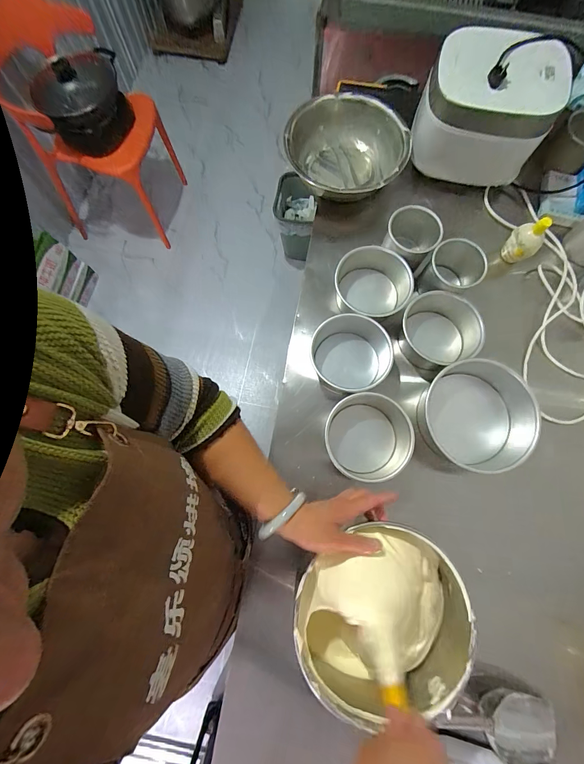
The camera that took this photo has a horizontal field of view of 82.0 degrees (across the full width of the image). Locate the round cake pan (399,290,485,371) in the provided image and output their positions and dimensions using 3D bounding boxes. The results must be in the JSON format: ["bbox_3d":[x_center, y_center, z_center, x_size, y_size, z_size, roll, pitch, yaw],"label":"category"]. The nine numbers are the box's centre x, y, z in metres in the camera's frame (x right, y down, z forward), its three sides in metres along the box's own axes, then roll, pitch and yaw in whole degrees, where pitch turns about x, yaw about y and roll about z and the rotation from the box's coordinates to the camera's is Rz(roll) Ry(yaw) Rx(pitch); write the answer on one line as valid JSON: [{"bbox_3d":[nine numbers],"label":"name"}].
[{"bbox_3d":[0.303,-0.107,0.702,0.141,0.073,0.157,-30,78,-7],"label":"round cake pan"}]

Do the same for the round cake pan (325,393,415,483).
[{"bbox_3d":[0.142,0.108,0.652,0.154,0.075,0.158,0,76,0],"label":"round cake pan"}]

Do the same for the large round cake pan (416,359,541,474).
[{"bbox_3d":[0.355,0.056,0.653,0.177,0.085,0.184,0,76,0],"label":"large round cake pan"}]

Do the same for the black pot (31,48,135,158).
[{"bbox_3d":[-0.765,-0.995,1.228,0.321,0.162,0.287,-13,77,-3],"label":"black pot"}]

